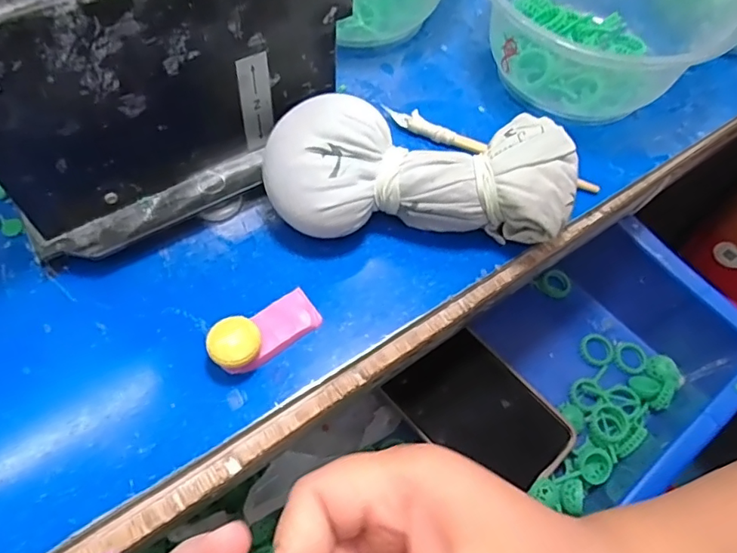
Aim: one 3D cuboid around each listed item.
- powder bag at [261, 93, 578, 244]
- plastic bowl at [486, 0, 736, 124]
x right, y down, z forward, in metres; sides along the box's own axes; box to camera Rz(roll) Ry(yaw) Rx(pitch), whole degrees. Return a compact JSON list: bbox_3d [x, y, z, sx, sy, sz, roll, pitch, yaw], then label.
[{"bbox_3d":[0.024,-0.048,0.249,0.139,0.046,0.063,0,61,-4],"label":"powder bag"},{"bbox_3d":[0.128,-0.142,0.300,0.118,0.063,0.124,2,61,-3],"label":"plastic bowl"}]

